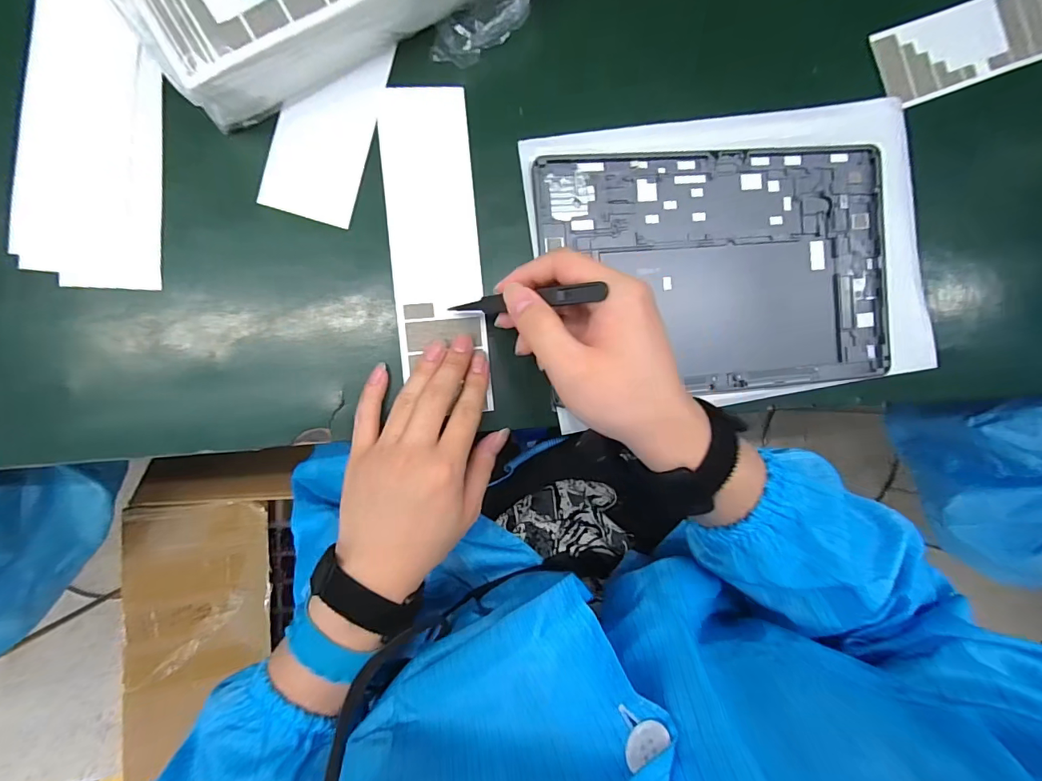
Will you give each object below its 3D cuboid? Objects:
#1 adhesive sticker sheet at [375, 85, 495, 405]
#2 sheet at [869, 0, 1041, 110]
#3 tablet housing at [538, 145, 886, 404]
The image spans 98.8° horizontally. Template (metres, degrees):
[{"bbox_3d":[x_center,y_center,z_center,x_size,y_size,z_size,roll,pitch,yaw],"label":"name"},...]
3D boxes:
[{"bbox_3d":[-0.058,-0.098,0.300,0.058,0.004,0.202,-6,92,-7],"label":"adhesive sticker sheet"},{"bbox_3d":[0.371,-0.276,0.345,0.216,0.007,0.059,-21,94,-5],"label":"sheet"},{"bbox_3d":[0.141,-0.084,0.318,0.251,0.008,0.166,-6,93,-6],"label":"tablet housing"}]

